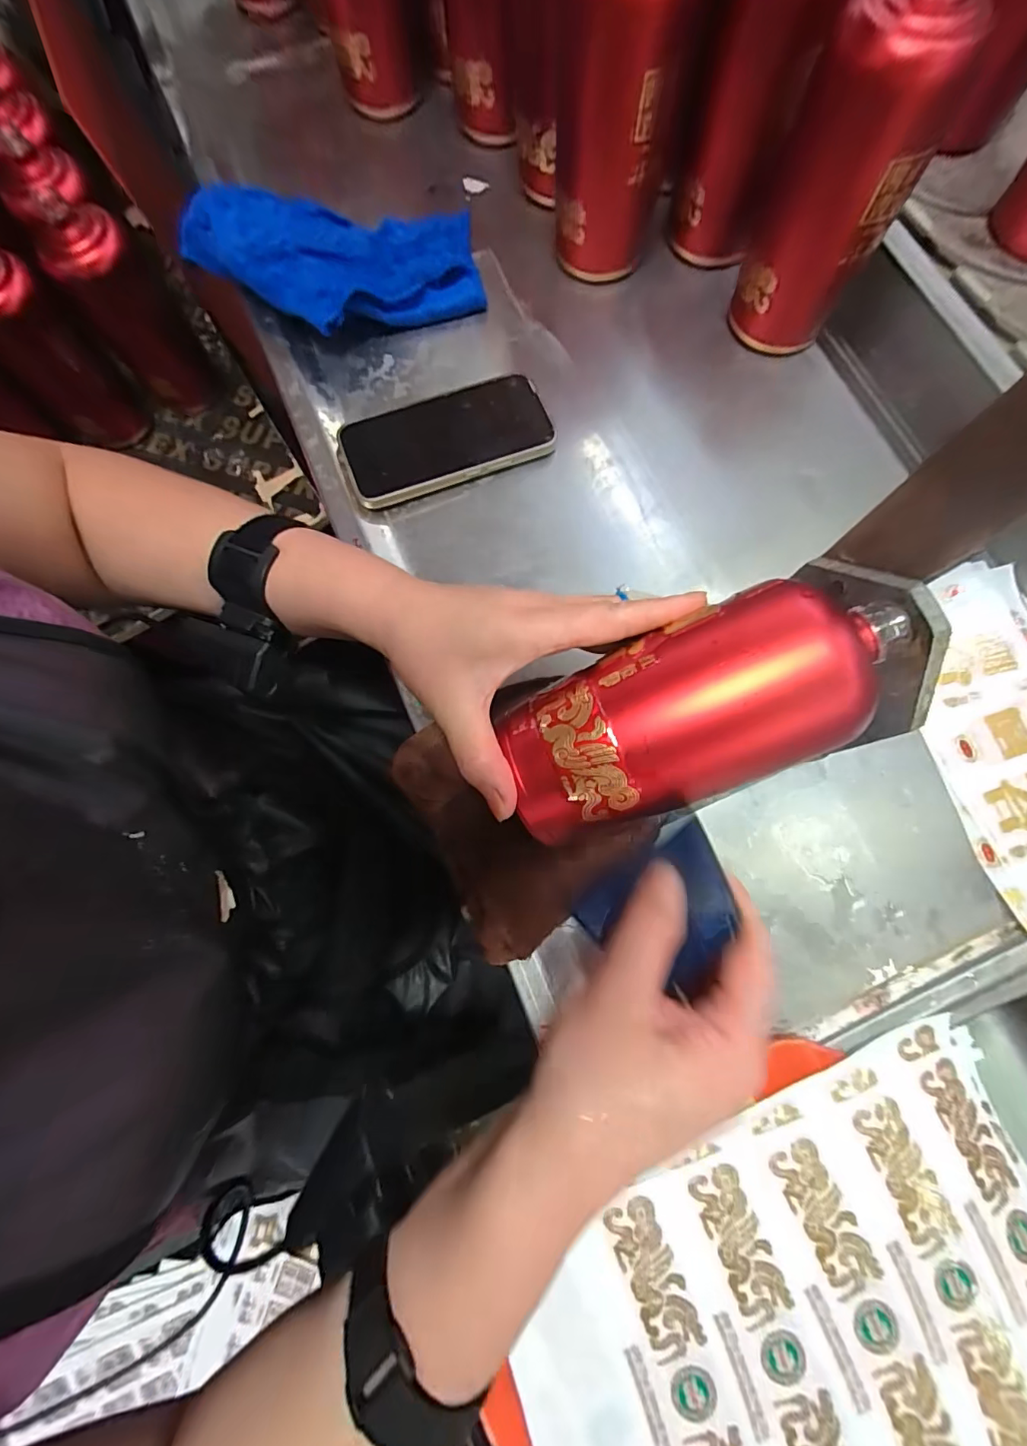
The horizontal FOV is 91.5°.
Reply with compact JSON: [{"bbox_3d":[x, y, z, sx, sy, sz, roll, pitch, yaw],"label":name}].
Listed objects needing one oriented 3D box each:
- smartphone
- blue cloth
[{"bbox_3d":[-0.051,-0.215,0.378,0.151,0.016,0.075,-19,79,0],"label":"smartphone"},{"bbox_3d":[-0.145,-0.364,0.398,0.229,0.051,0.133,-10,79,2],"label":"blue cloth"}]

